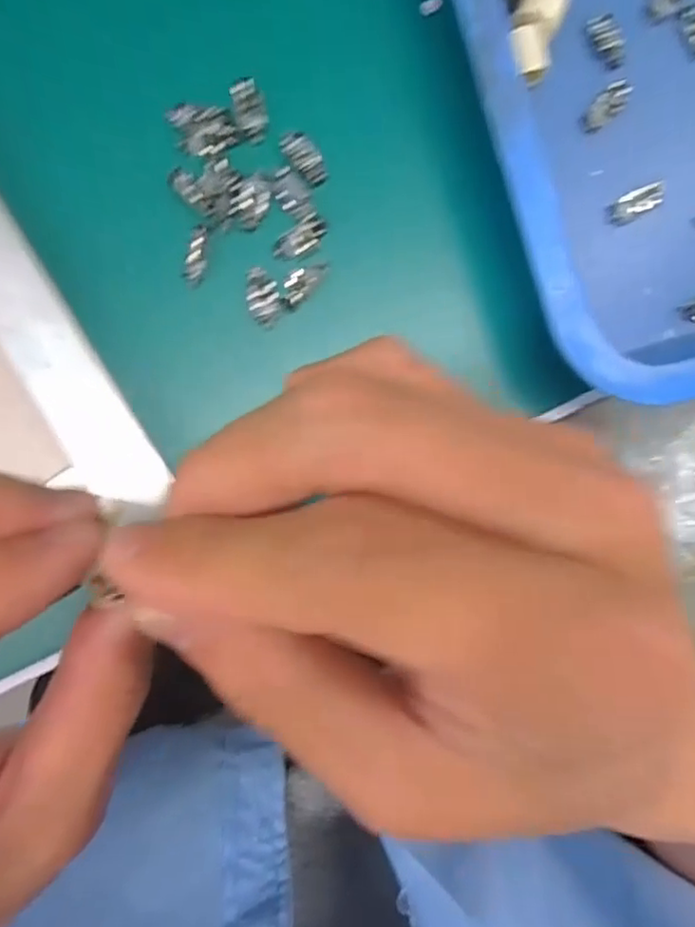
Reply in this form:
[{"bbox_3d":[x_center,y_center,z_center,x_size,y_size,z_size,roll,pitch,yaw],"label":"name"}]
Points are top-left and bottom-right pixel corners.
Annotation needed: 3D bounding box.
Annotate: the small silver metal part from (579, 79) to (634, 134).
[{"bbox_3d":[0.121,-0.167,0.287,0.028,0.004,0.012,-41,94,-6],"label":"small silver metal part"}]

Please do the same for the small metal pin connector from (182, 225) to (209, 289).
[{"bbox_3d":[-0.065,-0.091,0.267,0.008,0.010,0.026,12,88,-7],"label":"small metal pin connector"}]

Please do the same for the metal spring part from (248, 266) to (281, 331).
[{"bbox_3d":[-0.037,-0.074,0.275,0.014,0.004,0.026,-4,90,-7],"label":"metal spring part"}]

